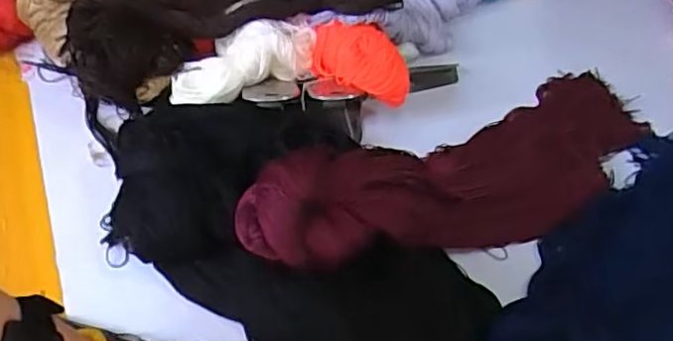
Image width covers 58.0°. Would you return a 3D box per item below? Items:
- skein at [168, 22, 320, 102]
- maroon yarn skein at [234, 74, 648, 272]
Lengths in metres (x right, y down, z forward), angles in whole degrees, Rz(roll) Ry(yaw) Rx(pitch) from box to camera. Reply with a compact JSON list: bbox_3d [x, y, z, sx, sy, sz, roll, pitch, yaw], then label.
[{"bbox_3d":[-0.095,-0.110,0.602,0.144,0.044,0.060,-25,62,-18],"label":"skein"},{"bbox_3d":[0.126,0.002,0.544,0.409,0.088,0.137,-25,62,-17],"label":"maroon yarn skein"}]

